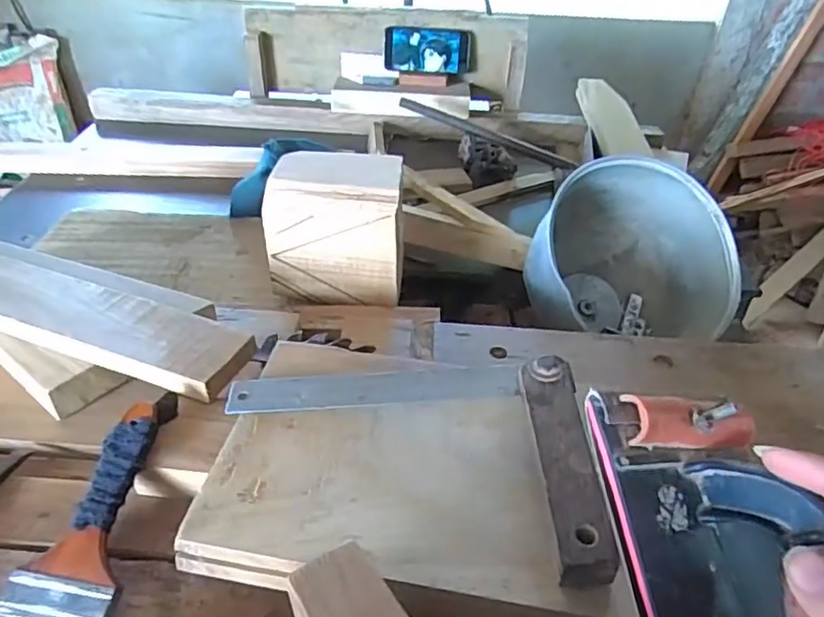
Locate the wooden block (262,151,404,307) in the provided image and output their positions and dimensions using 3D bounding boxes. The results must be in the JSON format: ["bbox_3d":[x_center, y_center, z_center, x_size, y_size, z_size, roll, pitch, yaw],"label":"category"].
[{"bbox_3d":[-0.079,-0.085,0.664,0.143,0.142,0.084,5,38,4],"label":"wooden block"}]

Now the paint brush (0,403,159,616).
[{"bbox_3d":[-0.215,0.146,0.396,0.074,0.016,0.178,7,56,5],"label":"paint brush"}]

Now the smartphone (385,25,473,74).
[{"bbox_3d":[0.035,-0.522,1.222,0.178,0.085,0.015,1,26,-5],"label":"smartphone"}]

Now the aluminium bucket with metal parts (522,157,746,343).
[{"bbox_3d":[0.255,-0.052,0.730,0.230,0.180,0.230,8,61,-15],"label":"aluminium bucket with metal parts"}]

